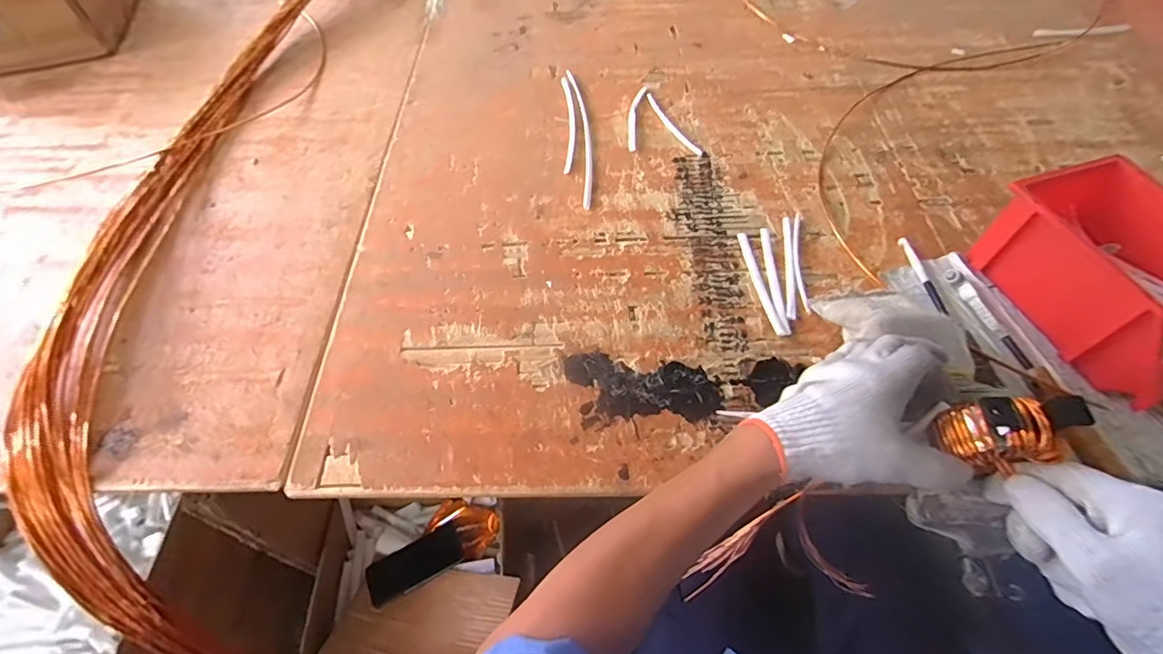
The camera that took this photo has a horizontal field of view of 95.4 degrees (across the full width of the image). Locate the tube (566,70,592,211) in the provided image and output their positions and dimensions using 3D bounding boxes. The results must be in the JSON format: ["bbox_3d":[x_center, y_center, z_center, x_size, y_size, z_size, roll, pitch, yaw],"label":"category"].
[{"bbox_3d":[0.001,-0.303,0.825,0.024,0.006,0.328,-5,56,-1],"label":"tube"}]

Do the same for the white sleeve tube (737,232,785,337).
[{"bbox_3d":[0.222,-0.059,0.657,0.014,0.012,0.167,-6,56,-2],"label":"white sleeve tube"}]

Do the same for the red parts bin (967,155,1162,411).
[{"bbox_3d":[0.563,-0.045,0.562,0.158,0.136,0.234,-12,57,-6],"label":"red parts bin"}]

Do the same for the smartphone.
[{"bbox_3d":[-0.294,0.419,0.937,0.164,0.010,0.084,-24,48,-19],"label":"smartphone"}]

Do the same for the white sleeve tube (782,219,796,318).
[{"bbox_3d":[0.261,-0.077,0.667,0.012,0.012,0.167,8,57,7],"label":"white sleeve tube"}]

